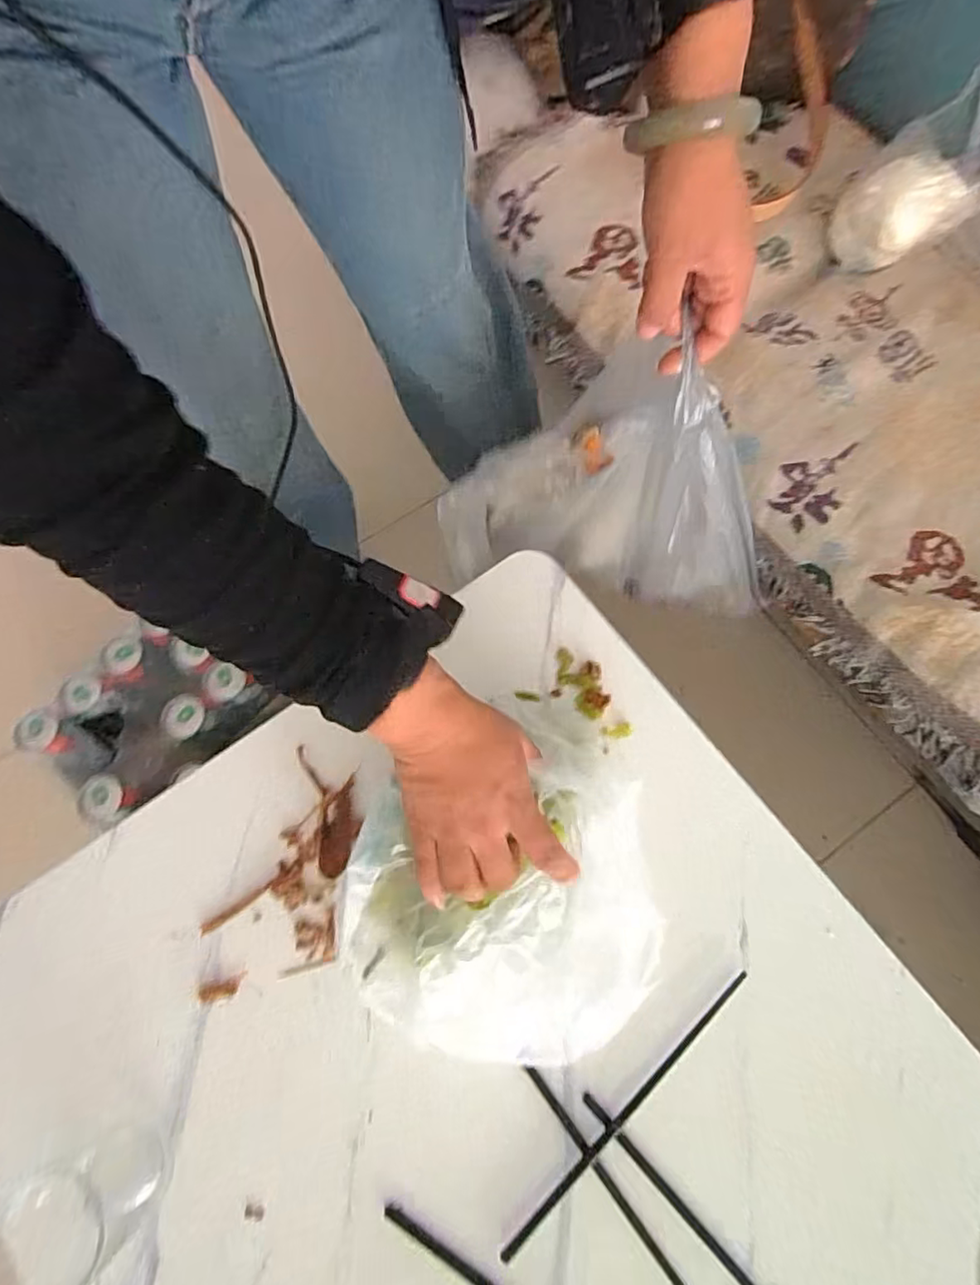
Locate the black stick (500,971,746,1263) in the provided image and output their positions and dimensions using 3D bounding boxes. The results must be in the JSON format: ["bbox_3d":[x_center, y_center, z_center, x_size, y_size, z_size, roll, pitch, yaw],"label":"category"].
[{"bbox_3d":[0.097,0.319,0.414,0.235,0.007,0.009,-41,75,-14],"label":"black stick"}]

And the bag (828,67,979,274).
[{"bbox_3d":[0.464,-0.491,0.651,0.124,0.133,0.152,34,76,11],"label":"bag"}]

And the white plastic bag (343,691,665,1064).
[{"bbox_3d":[0.010,0.156,0.418,0.208,0.076,0.240,2,70,0],"label":"white plastic bag"}]

